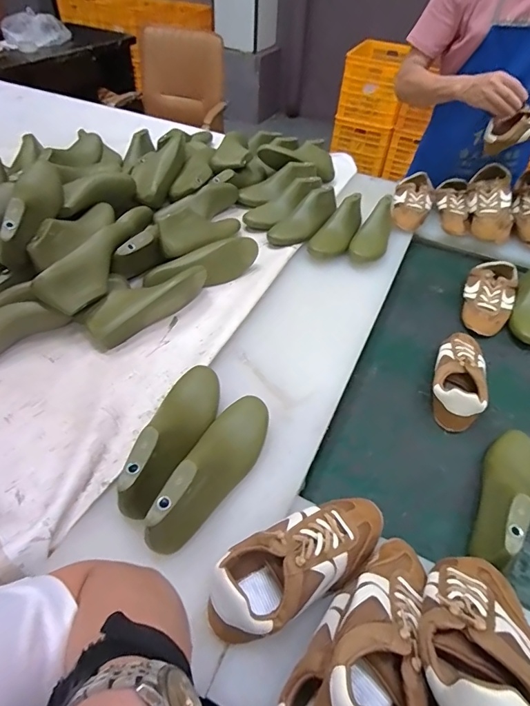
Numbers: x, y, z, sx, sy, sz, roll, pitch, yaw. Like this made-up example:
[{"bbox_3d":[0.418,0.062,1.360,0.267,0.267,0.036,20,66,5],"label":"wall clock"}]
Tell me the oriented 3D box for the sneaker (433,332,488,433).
[{"bbox_3d":[0.365,0.038,0.768,0.090,0.072,0.237,16,49,12],"label":"sneaker"}]

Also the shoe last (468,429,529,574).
[{"bbox_3d":[0.357,0.200,0.600,0.078,0.096,0.249,34,55,25],"label":"shoe last"}]

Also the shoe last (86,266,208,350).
[{"bbox_3d":[-0.220,-0.106,0.774,0.246,0.067,0.079,-32,57,-28],"label":"shoe last"}]

